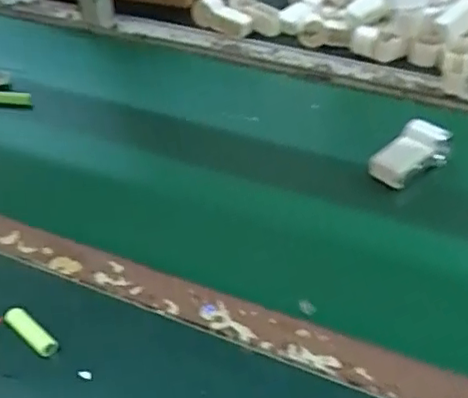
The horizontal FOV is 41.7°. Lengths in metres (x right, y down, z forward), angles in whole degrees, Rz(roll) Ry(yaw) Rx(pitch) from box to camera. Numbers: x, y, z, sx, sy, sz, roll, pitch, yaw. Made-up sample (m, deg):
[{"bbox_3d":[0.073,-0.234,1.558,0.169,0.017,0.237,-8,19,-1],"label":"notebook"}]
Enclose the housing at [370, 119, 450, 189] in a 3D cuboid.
[{"bbox_3d":[0.188,-0.048,0.656,0.089,0.035,0.047,-31,49,-31],"label":"housing"}]

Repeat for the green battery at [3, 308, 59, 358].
[{"bbox_3d":[-0.167,0.109,0.504,0.054,0.018,0.014,27,48,28],"label":"green battery"}]

